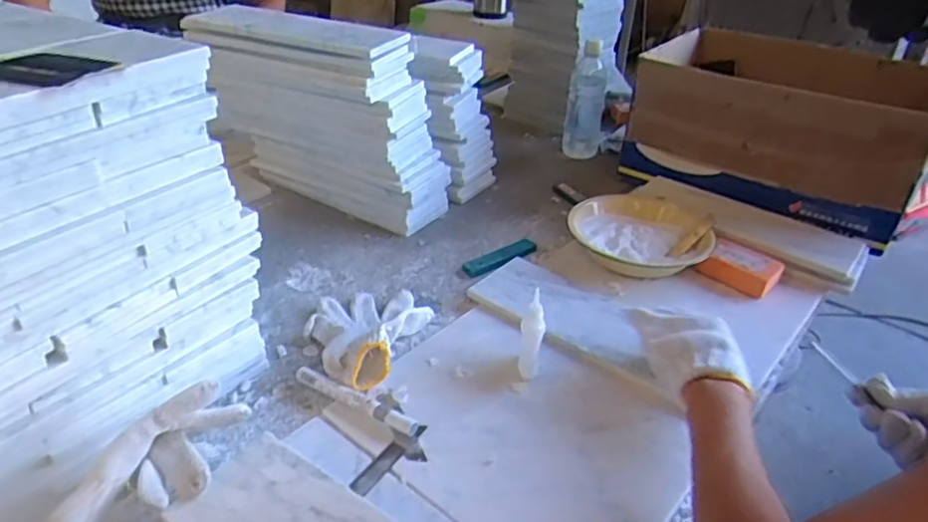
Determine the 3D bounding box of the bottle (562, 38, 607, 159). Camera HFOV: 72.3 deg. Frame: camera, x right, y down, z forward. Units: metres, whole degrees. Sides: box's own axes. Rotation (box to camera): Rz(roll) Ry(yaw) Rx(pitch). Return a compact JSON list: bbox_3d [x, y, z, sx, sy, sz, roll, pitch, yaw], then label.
[{"bbox_3d":[0.214,-0.276,1.110,0.064,0.190,0.056,6,33,6],"label":"bottle"}]

